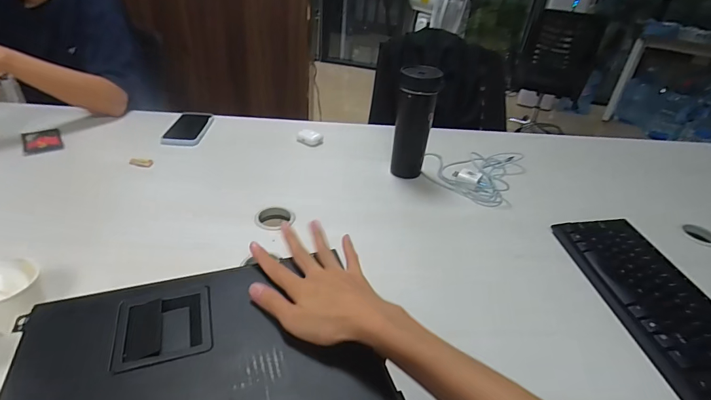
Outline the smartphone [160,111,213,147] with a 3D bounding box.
[{"bbox_3d":[-0.400,-0.176,0.927,0.084,0.009,0.175,3,34,-4],"label":"smartphone"}]

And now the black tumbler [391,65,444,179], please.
[{"bbox_3d":[0.122,-0.154,0.788,0.078,0.212,0.065,16,35,15],"label":"black tumbler"}]

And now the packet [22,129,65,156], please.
[{"bbox_3d":[-0.670,-0.127,0.818,0.069,0.008,0.111,-19,41,-32],"label":"packet"}]

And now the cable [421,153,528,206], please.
[{"bbox_3d":[0.263,-0.076,0.871,0.211,0.039,0.244,21,37,22],"label":"cable"}]

